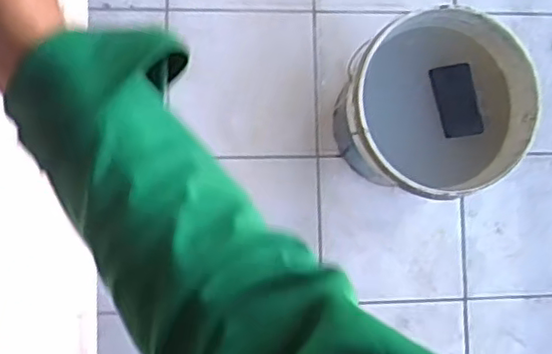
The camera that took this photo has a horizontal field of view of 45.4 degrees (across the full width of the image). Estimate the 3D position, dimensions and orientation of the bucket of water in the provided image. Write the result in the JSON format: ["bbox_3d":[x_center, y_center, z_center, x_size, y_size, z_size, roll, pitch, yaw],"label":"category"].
[{"bbox_3d":[0.249,-0.114,1.217,0.290,0.341,0.290,0,89,-6],"label":"bucket of water"}]

